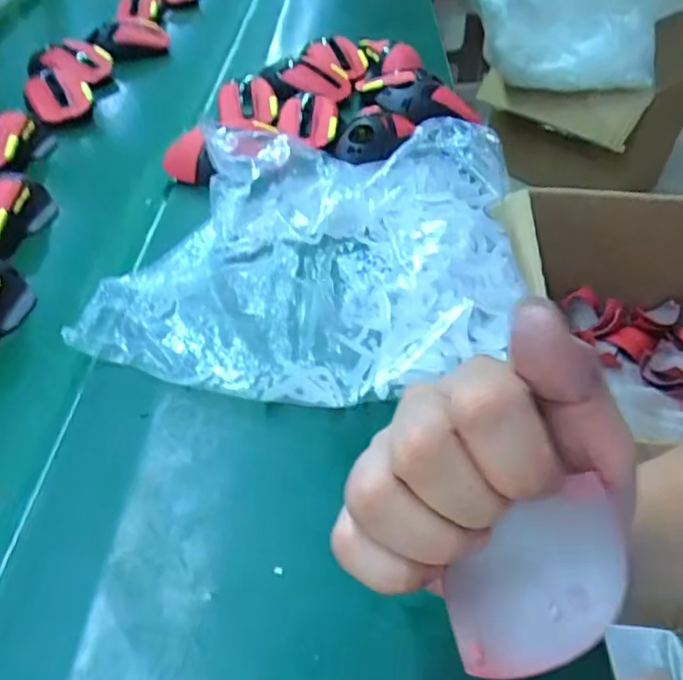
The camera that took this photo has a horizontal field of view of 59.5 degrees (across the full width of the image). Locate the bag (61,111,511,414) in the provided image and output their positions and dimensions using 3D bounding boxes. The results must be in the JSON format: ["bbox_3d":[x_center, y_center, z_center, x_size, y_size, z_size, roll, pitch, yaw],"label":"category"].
[{"bbox_3d":[0.002,-0.090,0.482,0.289,0.064,0.331,11,45,9],"label":"bag"}]

